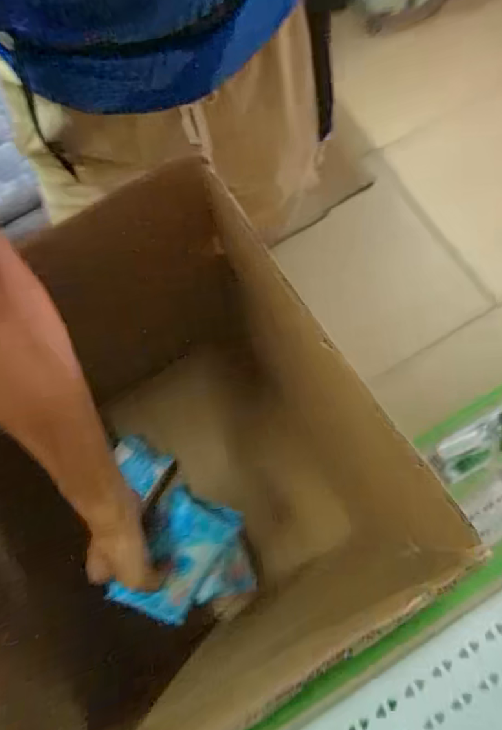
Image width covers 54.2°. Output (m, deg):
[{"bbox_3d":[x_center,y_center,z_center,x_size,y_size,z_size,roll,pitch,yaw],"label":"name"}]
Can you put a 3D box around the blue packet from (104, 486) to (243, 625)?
[{"bbox_3d":[-0.078,0.214,0.542,0.091,0.029,0.139,39,78,-23],"label":"blue packet"}]

